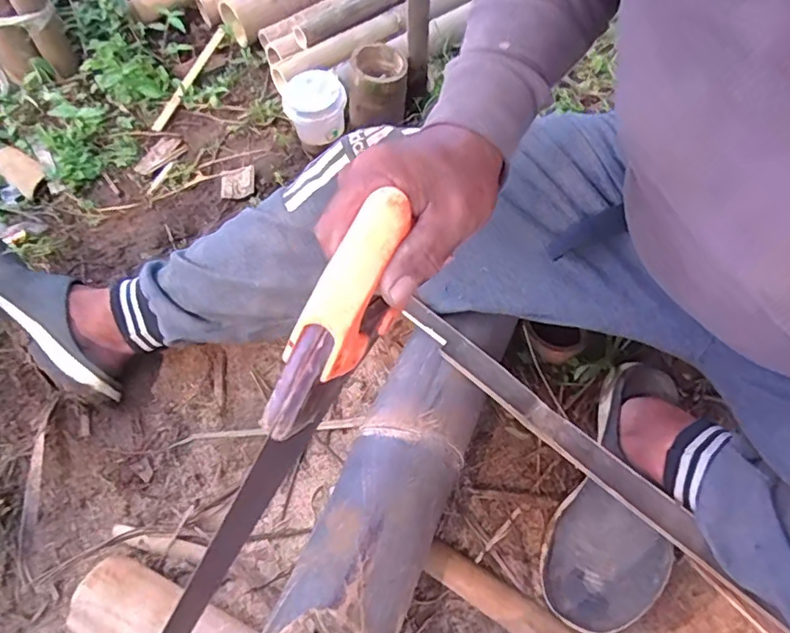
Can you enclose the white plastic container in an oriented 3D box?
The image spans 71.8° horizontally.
[{"bbox_3d":[-0.113,-0.294,0.777,0.083,0.074,0.070,-16,61,-6],"label":"white plastic container"}]

